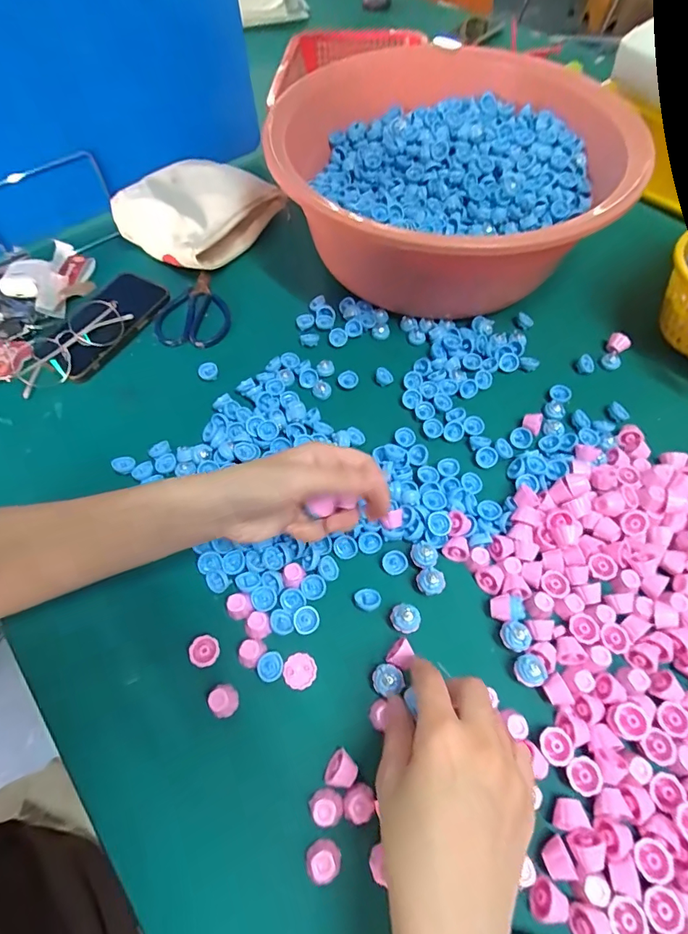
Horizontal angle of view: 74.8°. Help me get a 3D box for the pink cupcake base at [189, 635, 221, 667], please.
[{"bbox_3d":[-0.101,0.134,0.327,0.020,0.012,0.020,-1,60,1],"label":"pink cupcake base"}]

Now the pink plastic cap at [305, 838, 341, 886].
[{"bbox_3d":[-0.012,0.238,0.270,0.020,0.017,0.021,-1,60,1],"label":"pink plastic cap"}]

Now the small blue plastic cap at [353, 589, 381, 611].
[{"bbox_3d":[0.018,0.102,0.347,0.020,0.005,0.017,21,63,13],"label":"small blue plastic cap"}]

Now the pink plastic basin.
[{"bbox_3d":[0.104,-0.313,0.511,0.348,0.127,0.329,-1,60,1],"label":"pink plastic basin"}]

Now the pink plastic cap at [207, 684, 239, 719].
[{"bbox_3d":[-0.083,0.162,0.311,0.018,0.017,0.018,-1,60,1],"label":"pink plastic cap"}]

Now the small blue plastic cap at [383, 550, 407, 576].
[{"bbox_3d":[0.041,0.076,0.360,0.019,0.008,0.017,-26,63,-13],"label":"small blue plastic cap"}]

